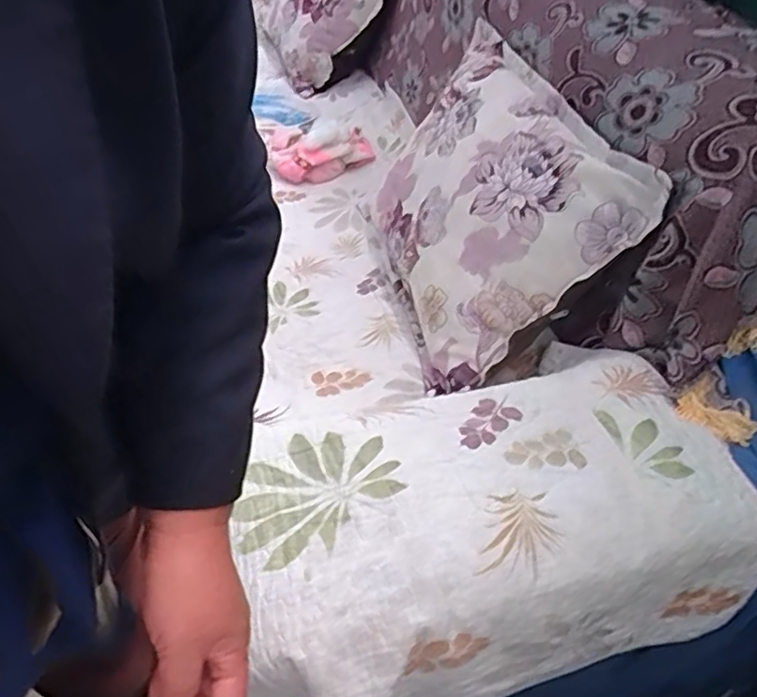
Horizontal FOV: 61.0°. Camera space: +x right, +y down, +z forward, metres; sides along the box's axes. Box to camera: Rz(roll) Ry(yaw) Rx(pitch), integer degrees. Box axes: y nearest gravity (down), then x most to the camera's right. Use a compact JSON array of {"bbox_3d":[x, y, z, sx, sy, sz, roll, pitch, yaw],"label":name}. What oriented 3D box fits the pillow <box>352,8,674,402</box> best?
[{"bbox_3d":[0.145,-0.271,1.126,0.122,0.444,0.645,18,35,-43],"label":"pillow"}]

